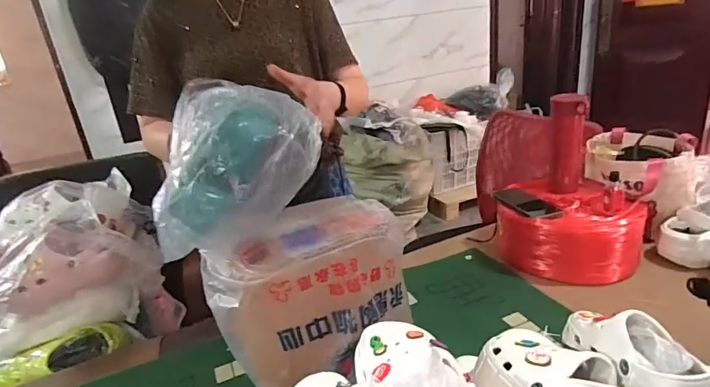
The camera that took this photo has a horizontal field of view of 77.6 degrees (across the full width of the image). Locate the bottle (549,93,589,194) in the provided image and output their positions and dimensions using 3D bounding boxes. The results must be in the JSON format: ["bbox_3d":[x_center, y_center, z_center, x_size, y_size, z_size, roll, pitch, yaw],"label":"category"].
[{"bbox_3d":[0.465,-0.108,0.972,0.064,0.215,0.057,3,24,21],"label":"bottle"}]

